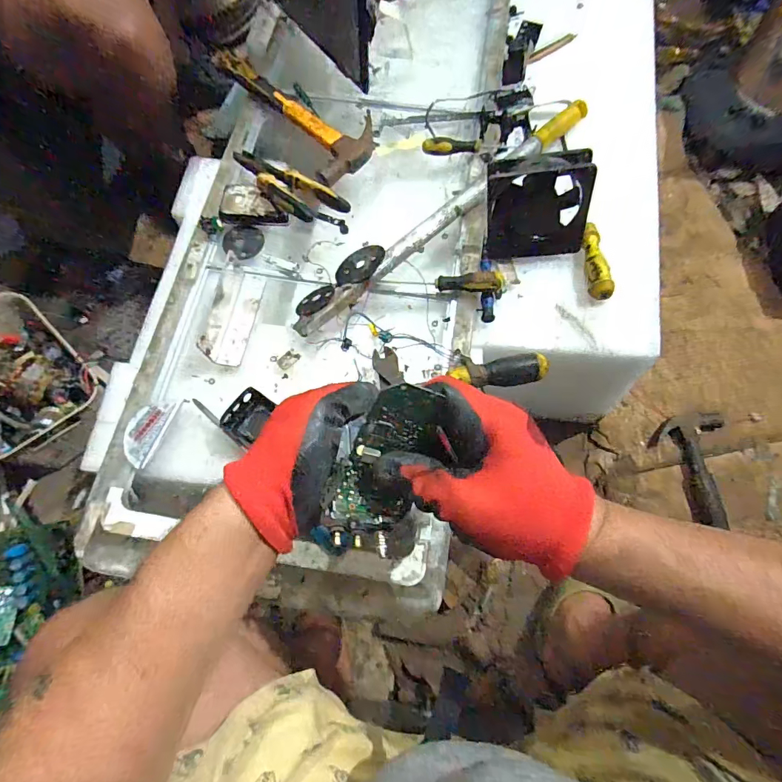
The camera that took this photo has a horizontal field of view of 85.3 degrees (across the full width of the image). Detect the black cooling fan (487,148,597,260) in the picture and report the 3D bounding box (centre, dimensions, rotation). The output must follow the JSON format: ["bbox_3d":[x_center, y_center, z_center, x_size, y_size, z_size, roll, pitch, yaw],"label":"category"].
[{"bbox_3d":[0.183,-0.223,0.527,0.120,0.119,0.030,-5,43,8],"label":"black cooling fan"}]

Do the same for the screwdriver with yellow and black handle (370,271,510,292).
[{"bbox_3d":[0.066,-0.140,0.552,0.174,0.030,0.022,0,71,2],"label":"screwdriver with yellow and black handle"}]

